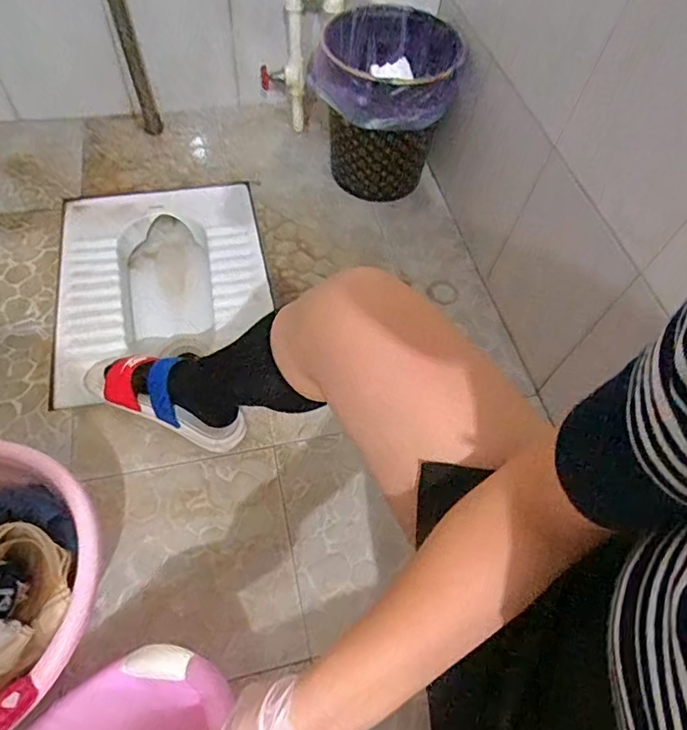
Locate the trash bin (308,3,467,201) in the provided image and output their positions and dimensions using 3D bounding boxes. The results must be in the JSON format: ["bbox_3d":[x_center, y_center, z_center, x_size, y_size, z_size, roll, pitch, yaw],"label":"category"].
[{"bbox_3d":[0.082,-0.518,1.038,0.255,0.280,0.256,17,59,5],"label":"trash bin"}]

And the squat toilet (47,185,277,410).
[{"bbox_3d":[-0.342,-0.130,1.022,0.383,0.165,0.470,-8,60,-10],"label":"squat toilet"}]

